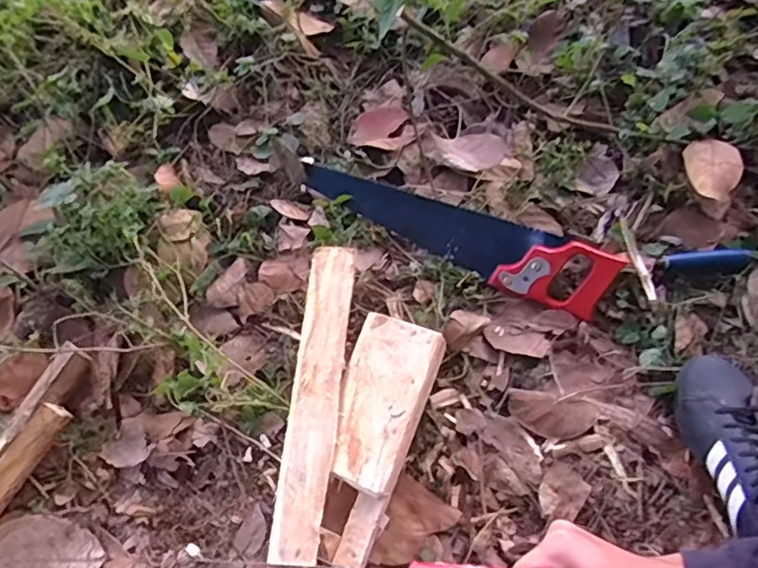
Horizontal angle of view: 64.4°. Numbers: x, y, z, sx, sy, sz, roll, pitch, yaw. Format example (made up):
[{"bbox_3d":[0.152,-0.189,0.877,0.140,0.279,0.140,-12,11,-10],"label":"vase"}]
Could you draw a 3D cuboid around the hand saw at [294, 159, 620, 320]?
[{"bbox_3d":[0.093,-0.066,0.802,0.422,0.026,0.084,21,95,15],"label":"hand saw"}]

